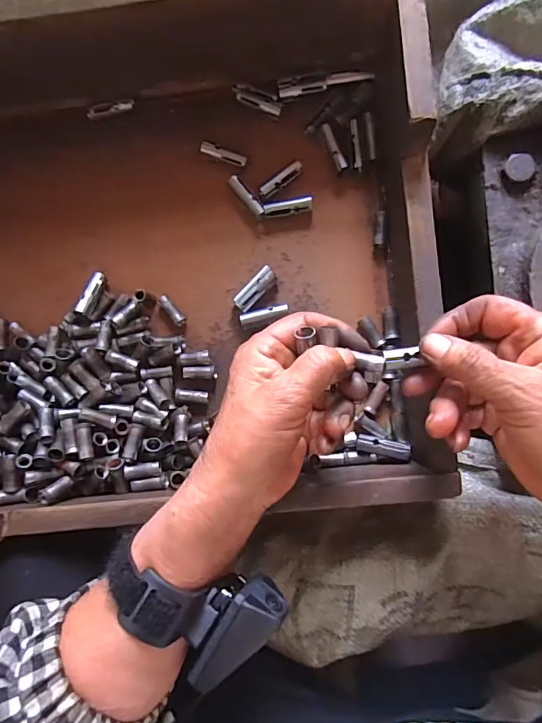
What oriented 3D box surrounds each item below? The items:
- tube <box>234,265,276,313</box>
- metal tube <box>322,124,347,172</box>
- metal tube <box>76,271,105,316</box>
[{"bbox_3d":[-0.012,-0.054,0.352,0.037,0.013,0.012,-45,82,2],"label":"tube"},{"bbox_3d":[0.047,-0.160,0.346,0.007,0.006,0.036,-20,84,5],"label":"metal tube"},{"bbox_3d":[-0.135,-0.052,0.350,0.008,0.012,0.040,15,67,8],"label":"metal tube"}]

